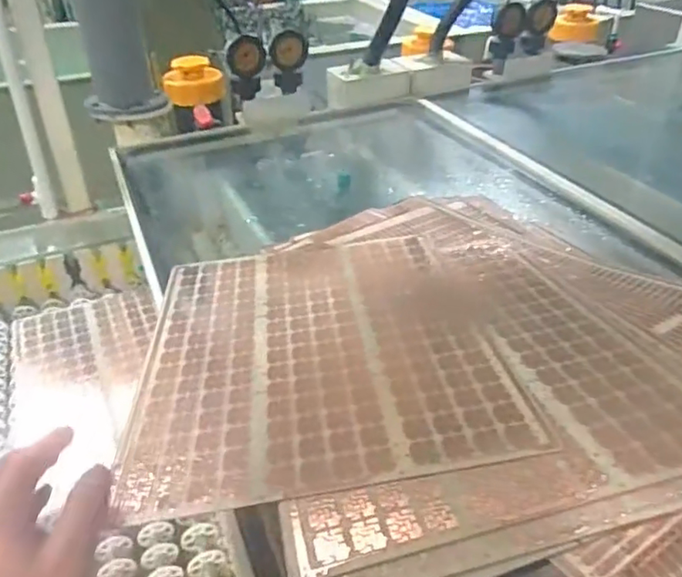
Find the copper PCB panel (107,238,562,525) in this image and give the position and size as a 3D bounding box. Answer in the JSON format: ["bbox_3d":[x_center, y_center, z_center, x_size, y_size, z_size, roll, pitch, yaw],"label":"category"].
[{"bbox_3d":[-0.026,0.048,0.566,0.324,0.007,0.380,-8,29,-2],"label":"copper PCB panel"}]

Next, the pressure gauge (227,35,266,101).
[{"bbox_3d":[-0.186,-0.438,1.136,0.076,0.109,0.034,-11,38,-13],"label":"pressure gauge"}]

